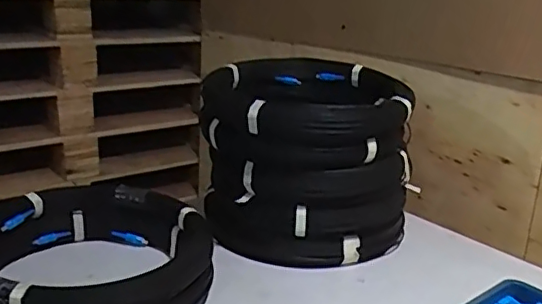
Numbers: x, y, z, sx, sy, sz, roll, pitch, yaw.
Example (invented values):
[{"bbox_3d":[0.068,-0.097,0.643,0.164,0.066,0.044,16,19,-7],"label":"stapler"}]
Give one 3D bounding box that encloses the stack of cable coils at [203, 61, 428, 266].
[{"bbox_3d":[0.051,0.012,0.897,0.298,0.251,0.283,3,17,-1],"label":"stack of cable coils"}]

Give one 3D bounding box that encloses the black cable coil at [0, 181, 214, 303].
[{"bbox_3d":[-0.223,0.134,0.713,0.273,0.100,0.289,3,17,-1],"label":"black cable coil"}]

